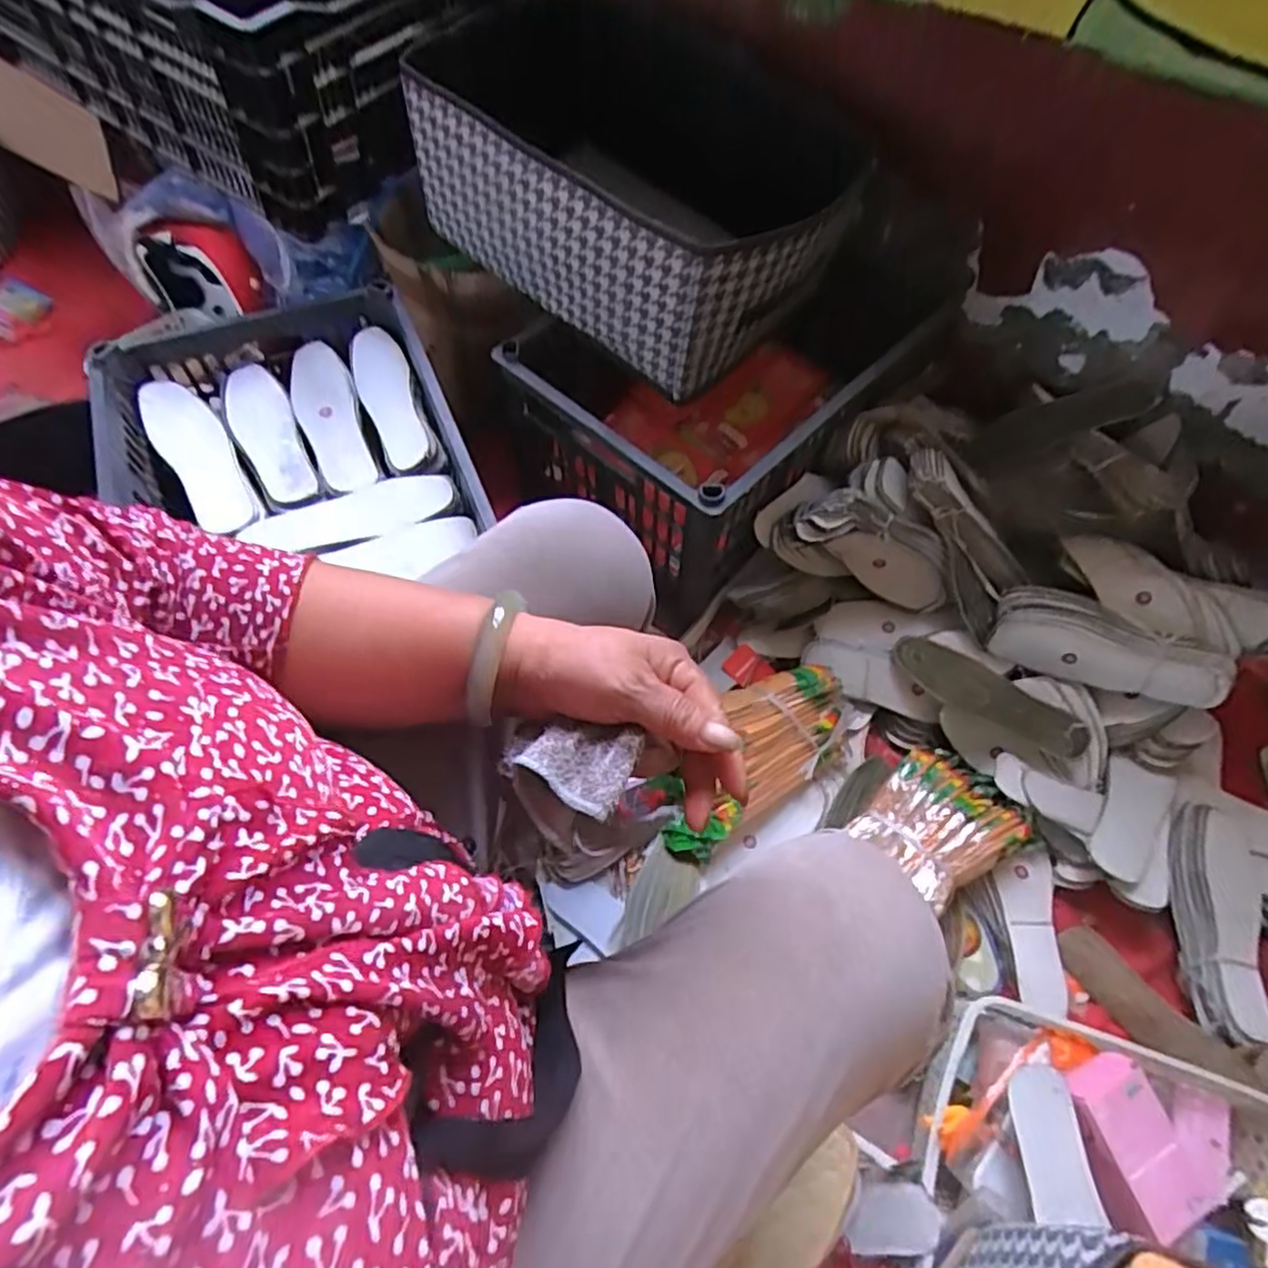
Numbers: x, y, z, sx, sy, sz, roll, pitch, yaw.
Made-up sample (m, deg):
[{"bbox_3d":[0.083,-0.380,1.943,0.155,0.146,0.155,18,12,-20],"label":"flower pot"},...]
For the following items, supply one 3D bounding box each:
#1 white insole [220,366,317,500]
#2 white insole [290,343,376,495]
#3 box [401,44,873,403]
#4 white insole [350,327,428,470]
[{"bbox_3d":[-0.430,-0.232,0.827,0.071,0.017,0.223,-25,61,-10],"label":"white insole"},{"bbox_3d":[-0.360,-0.253,0.840,0.069,0.021,0.250,-18,61,-13],"label":"white insole"},{"bbox_3d":[-0.033,-0.454,0.771,0.210,0.182,0.443,-36,67,-21],"label":"box"},{"bbox_3d":[-0.296,-0.285,0.855,0.063,0.028,0.213,-17,61,-13],"label":"white insole"}]

